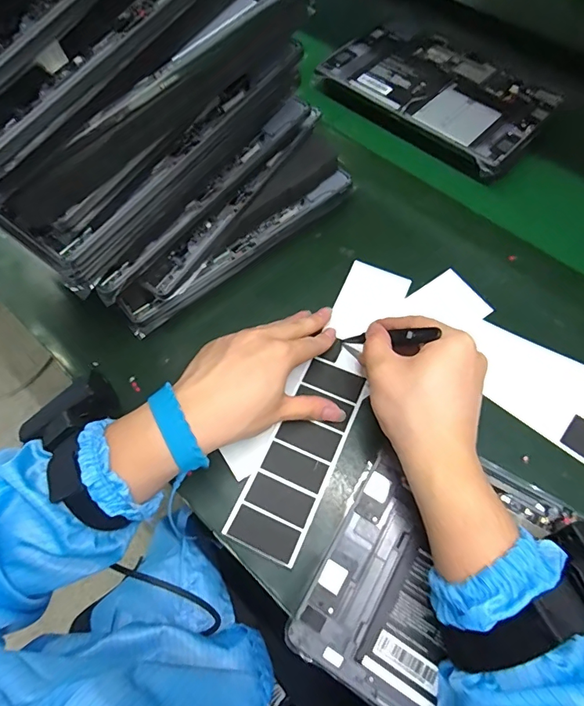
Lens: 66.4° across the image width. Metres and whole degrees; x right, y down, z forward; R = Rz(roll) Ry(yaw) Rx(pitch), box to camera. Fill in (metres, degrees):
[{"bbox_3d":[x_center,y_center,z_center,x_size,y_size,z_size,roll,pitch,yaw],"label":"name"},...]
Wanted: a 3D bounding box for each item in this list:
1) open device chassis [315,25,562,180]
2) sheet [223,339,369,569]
[{"bbox_3d":[0.169,-0.312,0.536,0.257,0.024,0.156,37,69,17],"label":"open device chassis"},{"bbox_3d":[0.012,0.073,0.363,0.054,0.010,0.177,24,66,12],"label":"sheet"}]

